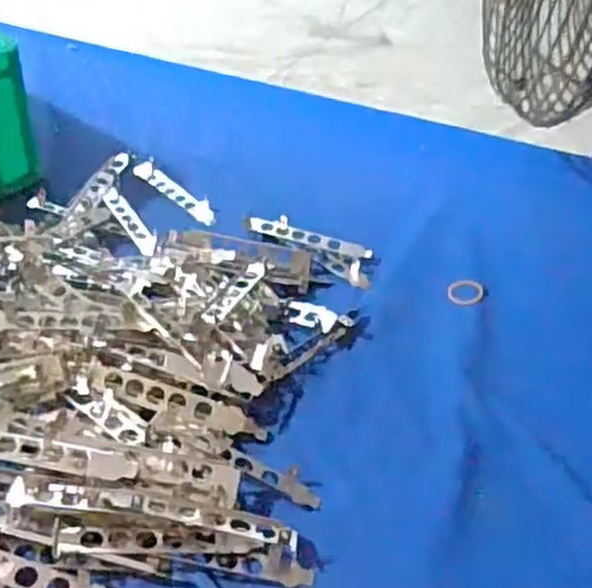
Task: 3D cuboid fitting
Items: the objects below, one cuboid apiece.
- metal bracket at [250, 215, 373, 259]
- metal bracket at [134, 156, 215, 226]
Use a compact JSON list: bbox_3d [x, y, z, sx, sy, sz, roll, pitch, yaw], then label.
[{"bbox_3d":[0.015,-0.054,0.691,0.115,0.012,0.024,14,41,14],"label":"metal bracket"},{"bbox_3d":[-0.124,-0.106,0.761,0.031,0.014,0.123,-29,49,-32],"label":"metal bracket"}]

